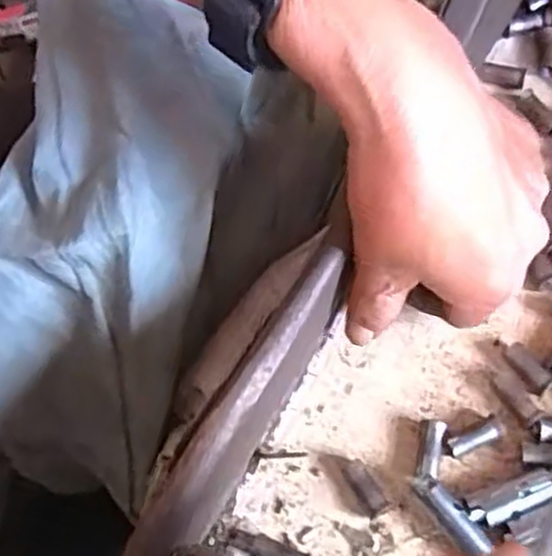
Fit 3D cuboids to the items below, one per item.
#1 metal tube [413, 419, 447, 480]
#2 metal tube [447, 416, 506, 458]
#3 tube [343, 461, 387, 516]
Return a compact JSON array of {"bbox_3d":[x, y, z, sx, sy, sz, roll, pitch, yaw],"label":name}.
[{"bbox_3d":[0.066,0.074,0.324,0.009,0.013,0.026,11,70,7],"label":"metal tube"},{"bbox_3d":[0.086,0.069,0.324,0.026,0.008,0.008,-27,68,0],"label":"metal tube"},{"bbox_3d":[0.038,0.089,0.321,0.009,0.011,0.023,-32,71,-9],"label":"tube"}]

